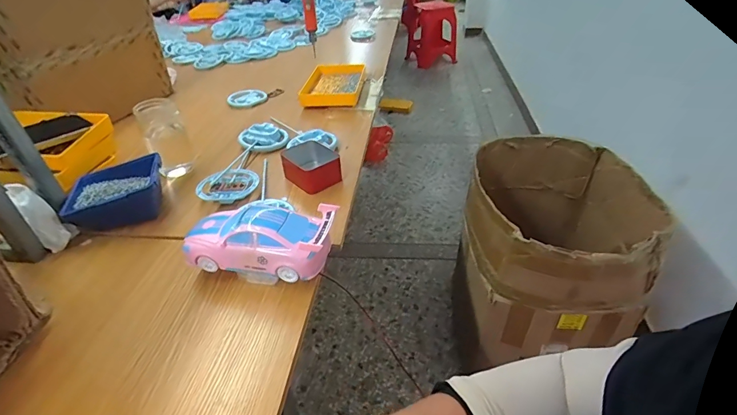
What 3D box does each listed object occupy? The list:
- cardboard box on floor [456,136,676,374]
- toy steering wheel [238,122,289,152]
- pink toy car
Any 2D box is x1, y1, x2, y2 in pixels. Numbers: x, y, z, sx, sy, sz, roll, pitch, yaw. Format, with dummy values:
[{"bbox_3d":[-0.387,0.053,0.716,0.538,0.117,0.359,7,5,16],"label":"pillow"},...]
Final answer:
[{"bbox_3d":[0.480,0.132,1.066,0.435,0.512,0.453,4,37,8],"label":"cardboard box on floor"},{"bbox_3d":[-0.221,-0.148,0.814,0.097,0.028,0.078,-13,38,-14],"label":"toy steering wheel"},{"bbox_3d":[-0.138,0.047,0.506,0.195,0.084,0.080,3,37,8],"label":"pink toy car"}]

